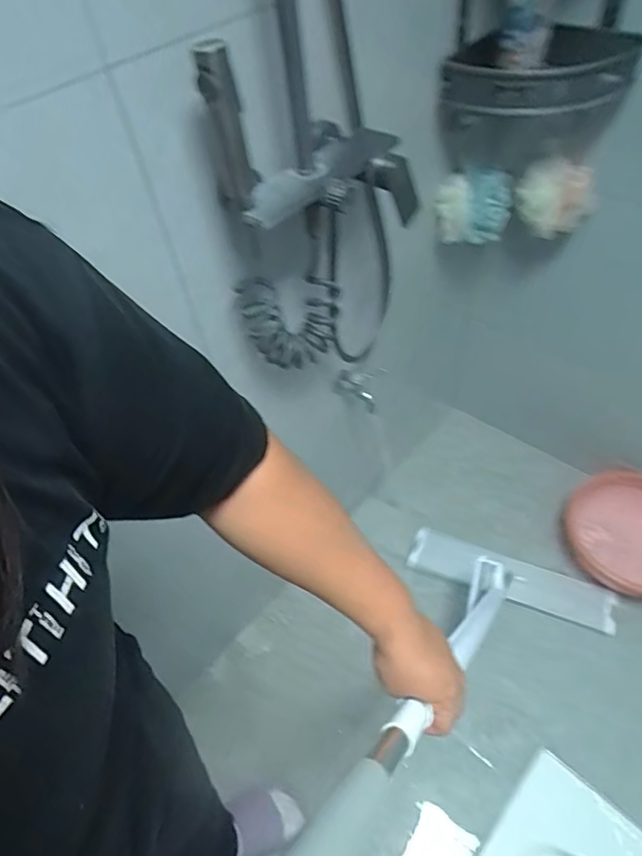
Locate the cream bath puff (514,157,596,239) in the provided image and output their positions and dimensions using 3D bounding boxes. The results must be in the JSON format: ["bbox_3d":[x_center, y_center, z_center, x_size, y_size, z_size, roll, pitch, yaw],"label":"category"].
[{"bbox_3d":[0.470,-0.464,1.047,0.135,0.127,0.117,28,60,25],"label":"cream bath puff"}]

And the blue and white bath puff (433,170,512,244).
[{"bbox_3d":[0.311,-0.456,1.081,0.138,0.116,0.099,20,56,21],"label":"blue and white bath puff"}]

